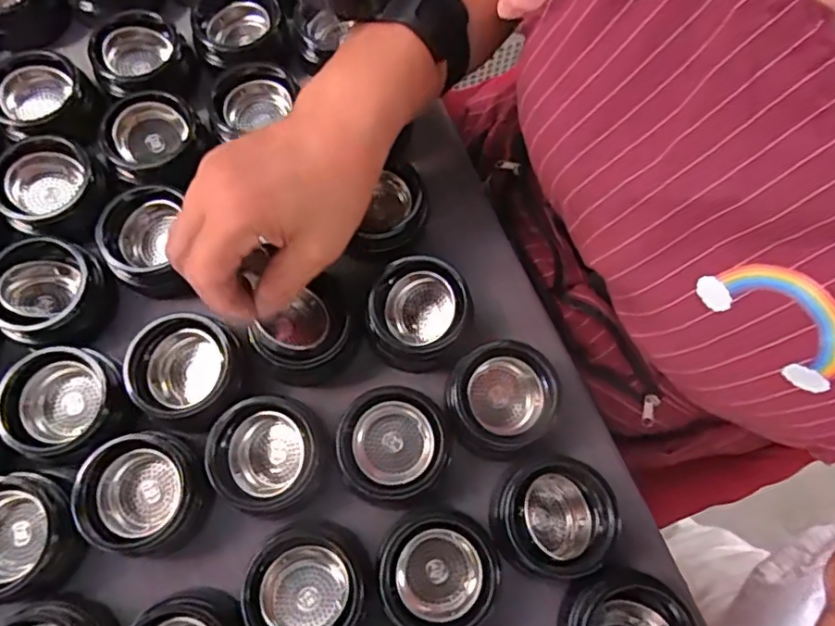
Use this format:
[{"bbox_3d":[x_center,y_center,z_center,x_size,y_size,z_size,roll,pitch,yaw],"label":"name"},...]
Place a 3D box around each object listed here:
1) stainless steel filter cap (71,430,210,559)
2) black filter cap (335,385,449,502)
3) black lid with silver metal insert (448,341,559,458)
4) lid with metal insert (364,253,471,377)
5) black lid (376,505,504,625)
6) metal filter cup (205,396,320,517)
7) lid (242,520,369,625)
[{"bbox_3d":[-0.150,0.099,0.337,0.062,0.022,0.063,1,70,-2],"label":"stainless steel filter cap"},{"bbox_3d":[-0.015,0.074,0.349,0.060,0.025,0.060,1,70,-2],"label":"black filter cap"},{"bbox_3d":[0.050,0.049,0.361,0.063,0.025,0.060,1,70,-2],"label":"black lid with silver metal insert"},{"bbox_3d":[0.000,0.000,0.371,0.059,0.030,0.061,1,70,-2],"label":"lid with metal insert"},{"bbox_3d":[0.012,0.136,0.323,0.061,0.032,0.065,1,70,-2],"label":"black lid"},{"bbox_3d":[-0.085,0.080,0.343,0.056,0.029,0.061,-27,74,-11],"label":"metal filter cup"},{"bbox_3d":[-0.058,0.142,0.318,0.060,0.035,0.060,1,70,-2],"label":"lid"}]

